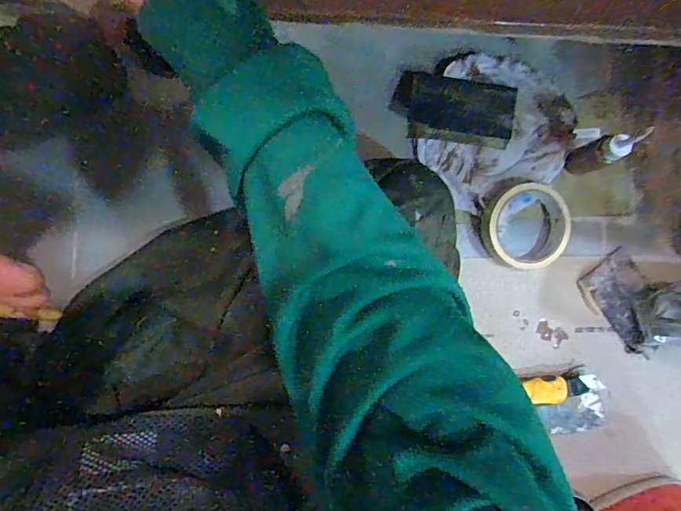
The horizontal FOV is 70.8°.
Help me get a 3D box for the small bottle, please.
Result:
[{"bbox_3d":[0.275,-0.109,0.492,0.035,0.109,0.028,-23,91,-4],"label":"small bottle"}]

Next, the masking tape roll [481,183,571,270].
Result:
[{"bbox_3d":[0.205,-0.033,0.536,0.091,0.028,0.092,0,90,-4],"label":"masking tape roll"}]

